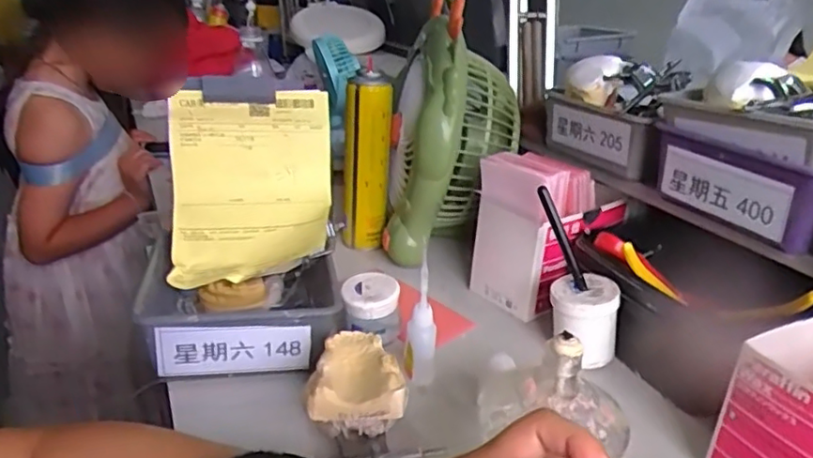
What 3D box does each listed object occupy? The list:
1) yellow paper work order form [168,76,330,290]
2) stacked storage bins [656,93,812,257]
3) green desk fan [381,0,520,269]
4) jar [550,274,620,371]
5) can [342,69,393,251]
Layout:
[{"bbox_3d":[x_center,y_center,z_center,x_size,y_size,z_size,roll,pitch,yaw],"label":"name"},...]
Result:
[{"bbox_3d":[-0.144,-0.046,0.569,0.148,0.195,0.052,-2,-21,-16],"label":"yellow paper work order form"},{"bbox_3d":[0.309,-0.055,0.488,0.144,0.089,0.156,-8,24,-26],"label":"stacked storage bins"},{"bbox_3d":[0.052,-0.106,0.694,0.141,0.239,0.204,4,21,3],"label":"green desk fan"},{"bbox_3d":[0.149,0.081,0.519,0.057,0.071,0.049,8,22,12],"label":"jar"},{"bbox_3d":[-0.044,-0.073,0.686,0.054,0.189,0.047,1,22,-6],"label":"can"}]

